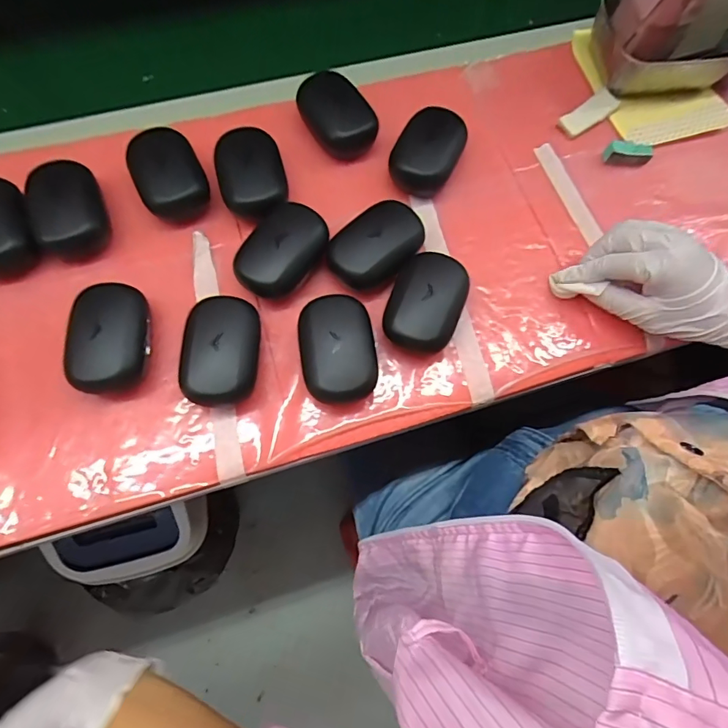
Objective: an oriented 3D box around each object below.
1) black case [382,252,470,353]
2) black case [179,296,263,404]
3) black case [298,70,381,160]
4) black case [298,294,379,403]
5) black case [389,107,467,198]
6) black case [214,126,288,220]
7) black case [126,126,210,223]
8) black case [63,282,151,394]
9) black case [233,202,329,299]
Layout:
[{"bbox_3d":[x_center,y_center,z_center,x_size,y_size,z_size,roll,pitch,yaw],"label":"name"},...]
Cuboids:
[{"bbox_3d":[0.050,-0.048,0.368,0.056,0.028,0.081,18,71,4],"label":"black case"},{"bbox_3d":[-0.110,-0.008,0.349,0.056,0.032,0.082,5,71,-1],"label":"black case"},{"bbox_3d":[-0.024,-0.229,0.416,0.052,0.035,0.080,-32,75,-13],"label":"black case"},{"bbox_3d":[-0.021,-0.010,0.353,0.056,0.036,0.081,-9,71,-6],"label":"black case"},{"bbox_3d":[0.057,-0.192,0.406,0.054,0.035,0.085,29,72,7],"label":"black case"},{"bbox_3d":[-0.098,-0.163,0.392,0.056,0.028,0.083,-10,71,-6],"label":"black case"},{"bbox_3d":[-0.170,-0.165,0.390,0.056,0.038,0.076,-28,74,-12],"label":"black case"},{"bbox_3d":[-0.193,-0.018,0.349,0.056,0.036,0.084,-3,71,-3],"label":"black case"},{"bbox_3d":[-0.069,-0.093,0.373,0.057,0.036,0.082,33,73,9],"label":"black case"}]

